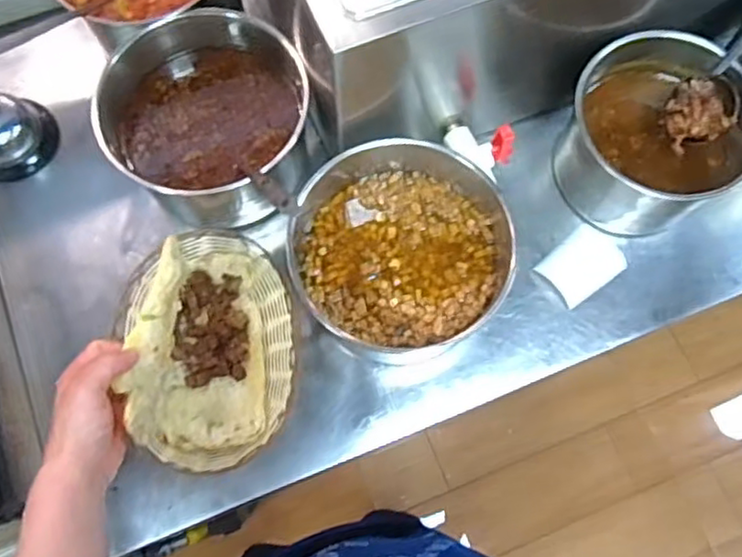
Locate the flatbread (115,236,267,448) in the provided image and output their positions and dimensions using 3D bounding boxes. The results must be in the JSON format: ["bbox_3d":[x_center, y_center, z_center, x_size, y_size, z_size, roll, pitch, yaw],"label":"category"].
[{"bbox_3d":[-0.140,0.052,0.571,0.101,0.095,0.172,-4,72,-2],"label":"flatbread"}]

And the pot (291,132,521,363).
[{"bbox_3d":[0.028,-0.027,0.618,0.196,0.110,0.191,0,72,0],"label":"pot"}]

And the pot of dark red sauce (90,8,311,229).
[{"bbox_3d":[-0.153,-0.151,0.619,0.180,0.125,0.170,0,72,0],"label":"pot of dark red sauce"}]

